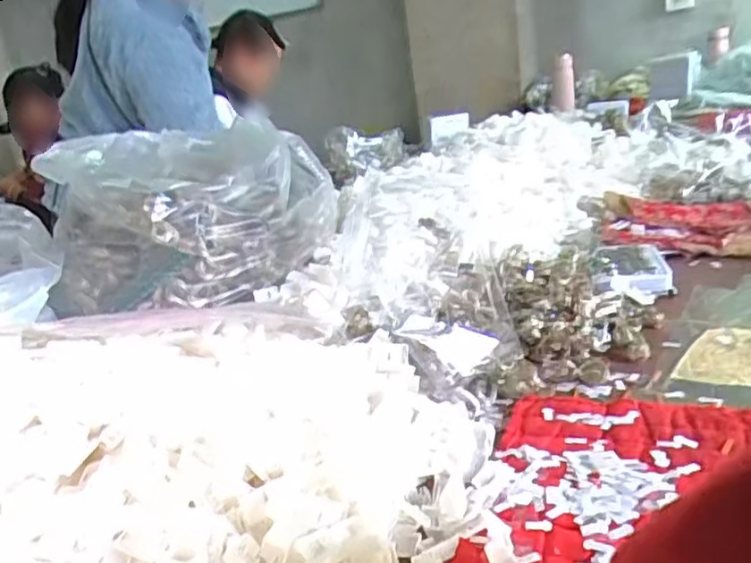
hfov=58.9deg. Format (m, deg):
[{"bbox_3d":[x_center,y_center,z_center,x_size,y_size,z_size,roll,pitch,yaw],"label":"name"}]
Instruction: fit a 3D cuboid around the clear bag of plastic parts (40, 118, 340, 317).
[{"bbox_3d":[-0.222,-0.096,0.833,0.314,0.171,0.318,-7,18,4],"label":"clear bag of plastic parts"}]

